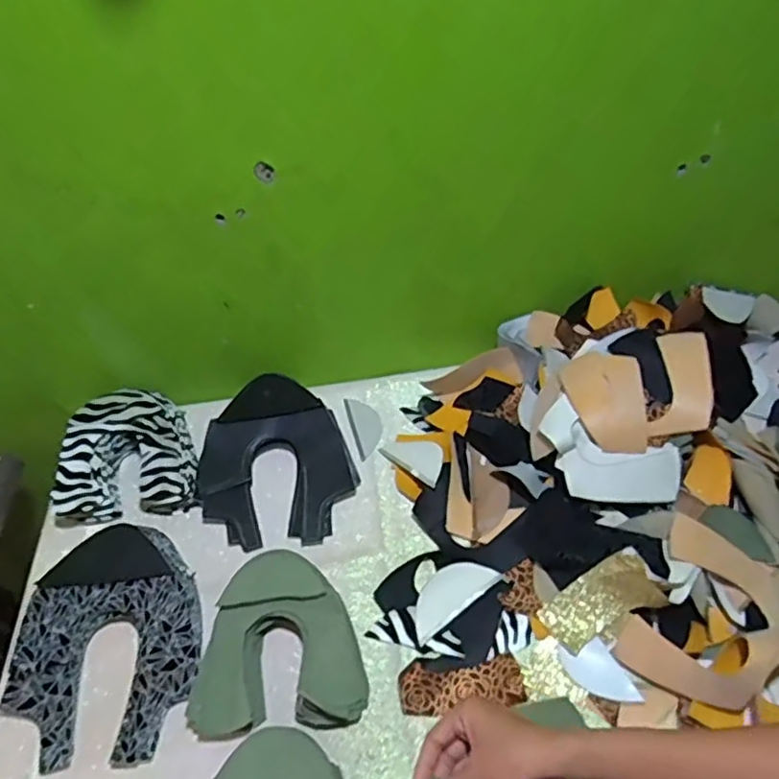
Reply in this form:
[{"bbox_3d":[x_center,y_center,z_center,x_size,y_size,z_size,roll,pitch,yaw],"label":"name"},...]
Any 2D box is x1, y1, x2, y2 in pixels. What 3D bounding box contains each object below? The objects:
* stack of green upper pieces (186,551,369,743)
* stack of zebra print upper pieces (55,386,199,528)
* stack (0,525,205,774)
[{"bbox_3d":[-0.117,0.261,0.665,0.176,0.040,0.172,-6,50,1],"label":"stack of green upper pieces"},{"bbox_3d":[-0.340,0.083,0.823,0.165,0.075,0.153,-10,50,-2],"label":"stack of zebra print upper pieces"},{"bbox_3d":[-0.295,0.261,0.683,0.186,0.057,0.239,3,51,9],"label":"stack"}]

